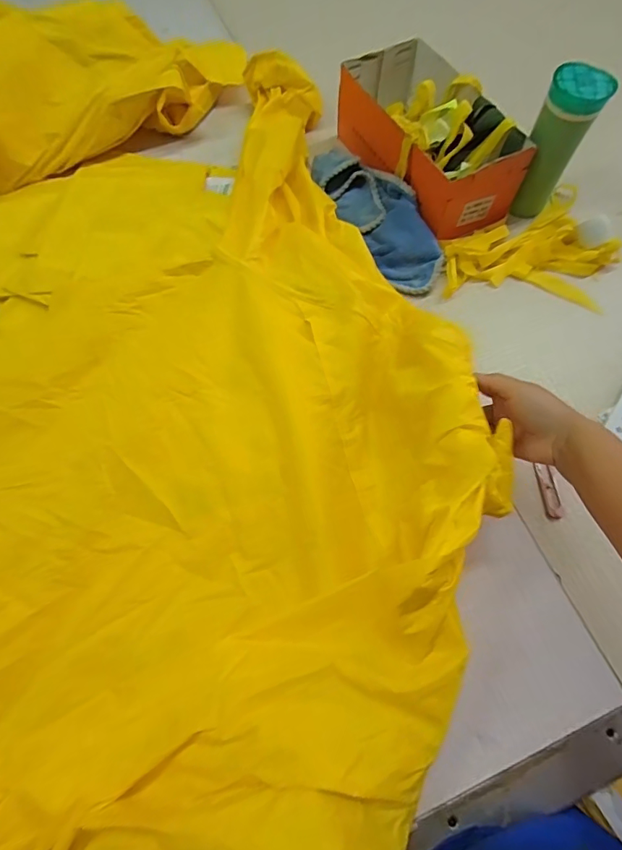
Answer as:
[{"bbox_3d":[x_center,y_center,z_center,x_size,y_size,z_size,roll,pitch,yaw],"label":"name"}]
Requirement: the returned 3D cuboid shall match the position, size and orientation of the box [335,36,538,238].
[{"bbox_3d":[0.181,-0.443,0.681,0.163,0.100,0.311,-23,70,-10],"label":"box"}]

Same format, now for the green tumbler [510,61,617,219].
[{"bbox_3d":[0.342,-0.398,0.628,0.073,0.172,0.071,0,68,-1],"label":"green tumbler"}]

